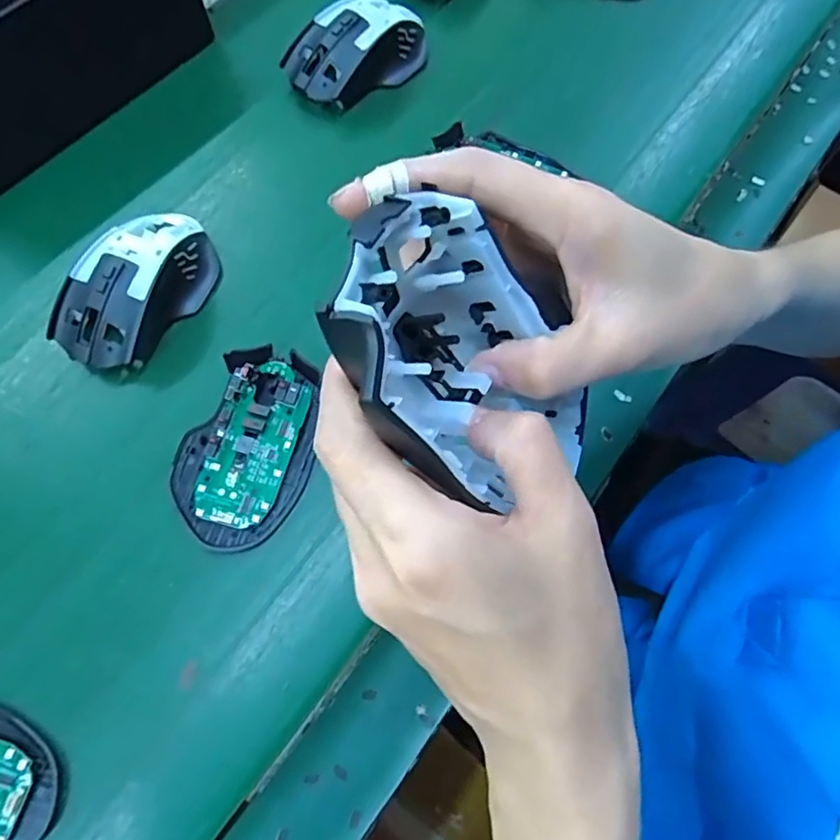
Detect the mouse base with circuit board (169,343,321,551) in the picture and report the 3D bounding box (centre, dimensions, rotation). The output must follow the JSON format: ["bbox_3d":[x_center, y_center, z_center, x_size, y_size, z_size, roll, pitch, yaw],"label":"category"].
[{"bbox_3d":[-0.096,0.013,0.333,0.074,0.018,0.113,17,70,6],"label":"mouse base with circuit board"}]

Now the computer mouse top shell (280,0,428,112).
[{"bbox_3d":[-0.044,-0.275,0.431,0.113,0.038,0.069,-29,72,-10],"label":"computer mouse top shell"}]

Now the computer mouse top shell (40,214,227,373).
[{"bbox_3d":[-0.177,-0.086,0.363,0.071,0.036,0.115,24,71,9],"label":"computer mouse top shell"}]

